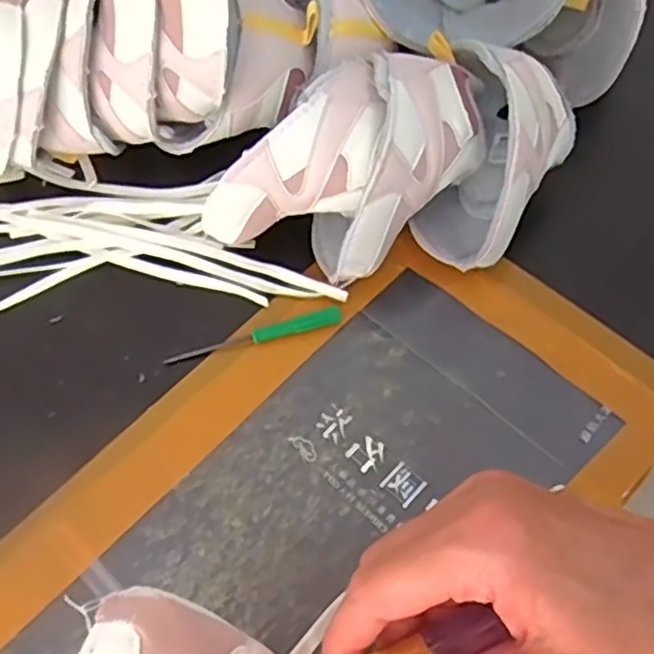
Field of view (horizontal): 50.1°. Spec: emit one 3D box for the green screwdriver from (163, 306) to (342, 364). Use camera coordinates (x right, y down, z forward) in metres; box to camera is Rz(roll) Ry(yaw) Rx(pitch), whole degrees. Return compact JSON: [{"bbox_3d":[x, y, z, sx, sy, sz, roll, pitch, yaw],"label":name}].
[{"bbox_3d":[-0.039,0.006,0.381,0.097,0.006,0.010,-15,61,-6],"label":"green screwdriver"}]

